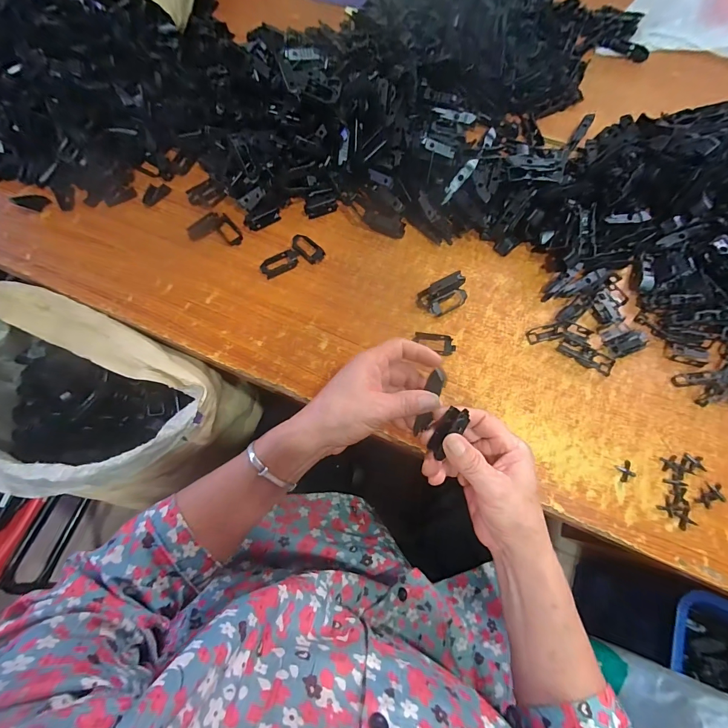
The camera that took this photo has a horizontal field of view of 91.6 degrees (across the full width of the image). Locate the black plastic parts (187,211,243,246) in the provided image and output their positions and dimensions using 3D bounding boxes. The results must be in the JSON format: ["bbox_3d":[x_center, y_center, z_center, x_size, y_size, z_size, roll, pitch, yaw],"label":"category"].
[{"bbox_3d":[-0.198,-0.182,0.473,0.070,0.016,0.041,7,70,5],"label":"black plastic parts"}]

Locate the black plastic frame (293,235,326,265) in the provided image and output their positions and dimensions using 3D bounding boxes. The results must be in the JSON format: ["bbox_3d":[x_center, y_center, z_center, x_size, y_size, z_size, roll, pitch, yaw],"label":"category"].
[{"bbox_3d":[-0.074,-0.150,0.465,0.047,0.010,0.026,40,76,15],"label":"black plastic frame"}]

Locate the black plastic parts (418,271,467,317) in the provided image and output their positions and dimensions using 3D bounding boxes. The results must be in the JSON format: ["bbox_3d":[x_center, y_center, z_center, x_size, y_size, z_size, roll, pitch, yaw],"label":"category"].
[{"bbox_3d":[0.099,-0.082,0.430,0.057,0.025,0.039,-28,71,-8],"label":"black plastic parts"}]

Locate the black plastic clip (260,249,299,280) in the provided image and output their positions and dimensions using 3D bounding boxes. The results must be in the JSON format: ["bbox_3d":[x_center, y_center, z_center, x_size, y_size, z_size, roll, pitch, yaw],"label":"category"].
[{"bbox_3d":[-0.107,-0.129,0.455,0.051,0.012,0.022,-33,72,-10],"label":"black plastic clip"}]

